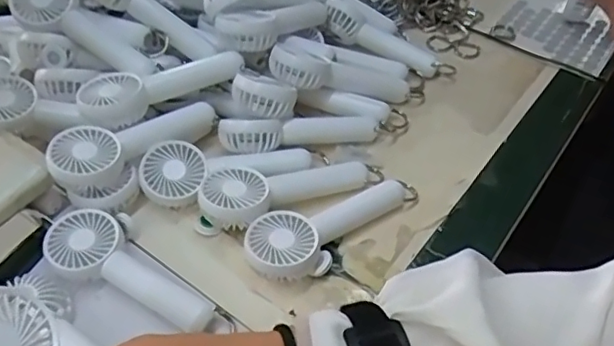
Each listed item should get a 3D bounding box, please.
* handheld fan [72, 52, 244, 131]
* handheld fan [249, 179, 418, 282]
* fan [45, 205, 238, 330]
[{"bbox_3d":[-0.131,-0.080,0.518,0.143,0.033,0.051,-26,53,-25],"label":"handheld fan"},{"bbox_3d":[0.025,0.042,0.475,0.161,0.032,0.055,-24,52,-21],"label":"handheld fan"},{"bbox_3d":[-0.134,0.083,0.437,0.157,0.031,0.054,29,53,24],"label":"fan"}]

